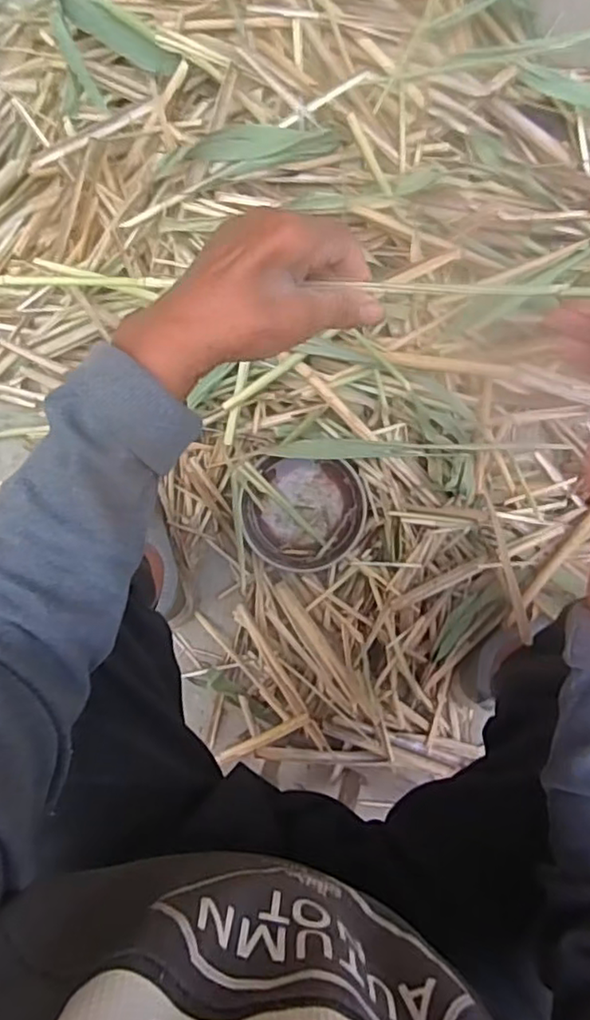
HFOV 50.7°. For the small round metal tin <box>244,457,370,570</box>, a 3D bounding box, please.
[{"bbox_3d":[0.012,0.006,0.832,0.155,0.072,0.146,0,92,2],"label":"small round metal tin"}]

